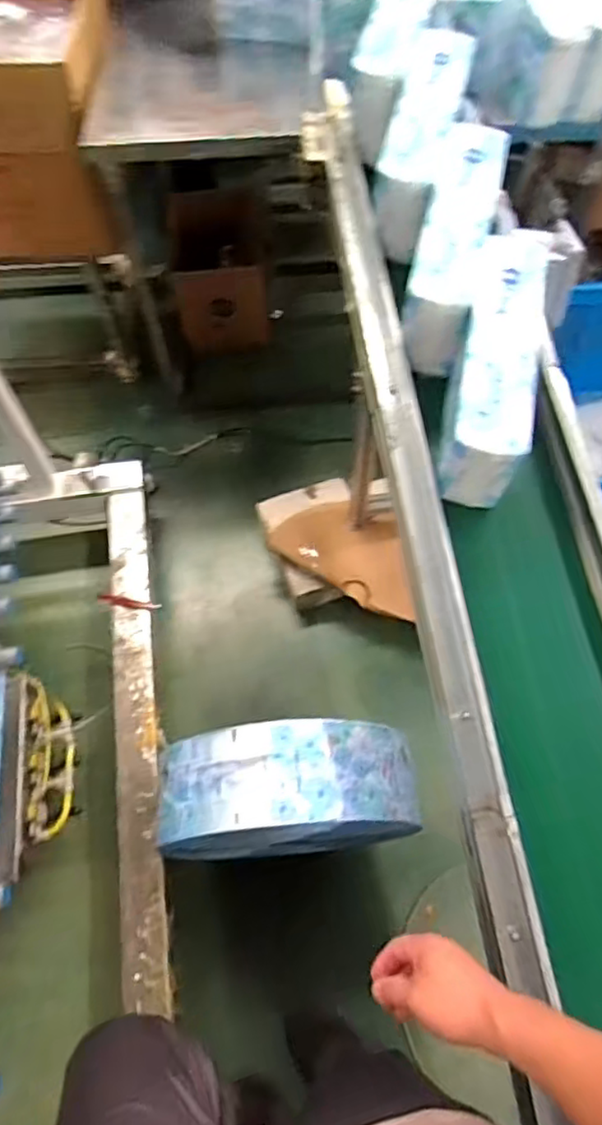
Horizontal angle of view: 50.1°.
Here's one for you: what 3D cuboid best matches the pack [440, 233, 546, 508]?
[{"bbox_3d":[0.268,-0.268,0.891,0.113,0.138,0.358,9,81,7],"label":"pack"}]

